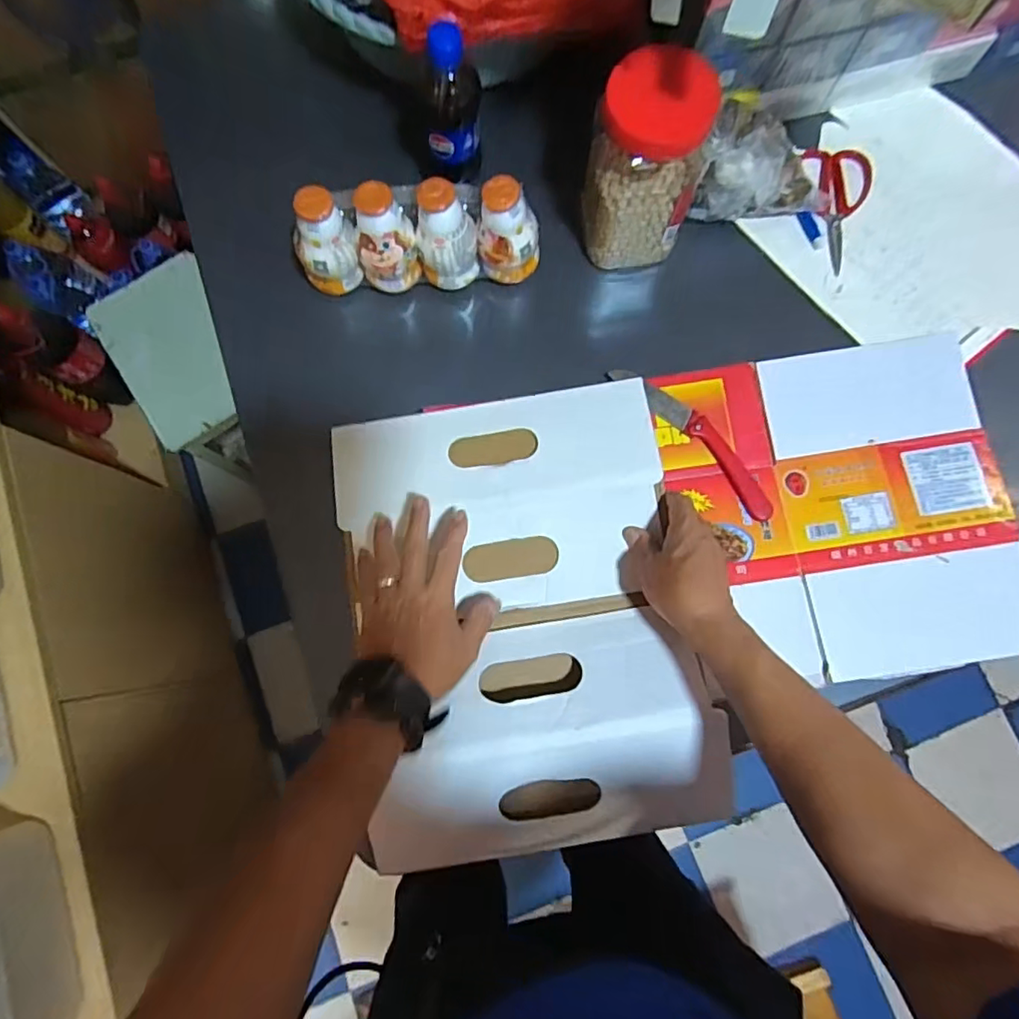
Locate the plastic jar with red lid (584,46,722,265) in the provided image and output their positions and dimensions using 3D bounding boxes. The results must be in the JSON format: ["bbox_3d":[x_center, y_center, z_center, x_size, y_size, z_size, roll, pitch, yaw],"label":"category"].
[{"bbox_3d":[0.125,-0.318,0.540,0.101,0.158,0.093,4,79,1],"label":"plastic jar with red lid"}]

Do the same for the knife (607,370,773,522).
[{"bbox_3d":[0.184,-0.072,0.569,0.035,0.011,0.205,-43,82,-7],"label":"knife"}]

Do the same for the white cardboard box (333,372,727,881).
[{"bbox_3d":[0.009,0.090,0.513,0.293,0.052,0.392,-9,79,-1],"label":"white cardboard box"}]

